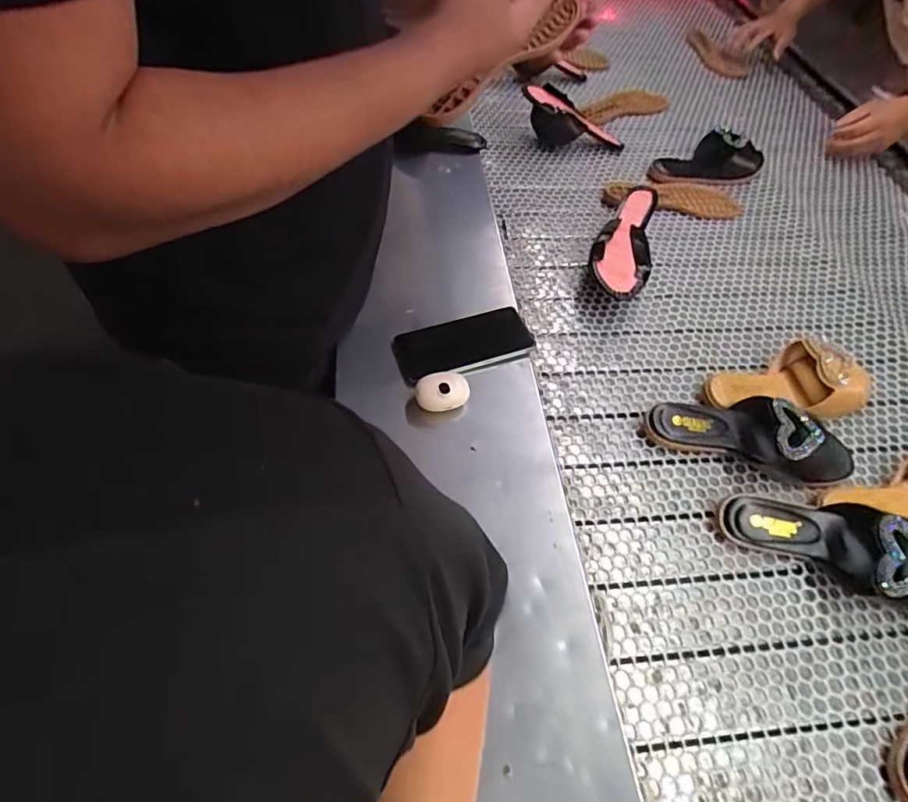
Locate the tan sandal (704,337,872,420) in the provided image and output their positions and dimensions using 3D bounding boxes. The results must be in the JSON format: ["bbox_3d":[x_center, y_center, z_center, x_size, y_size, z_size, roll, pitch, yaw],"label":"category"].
[{"bbox_3d":[0.427,-0.029,0.614,0.230,0.066,0.092,-11,57,-10],"label":"tan sandal"}]

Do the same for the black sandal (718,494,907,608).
[{"bbox_3d":[0.382,0.140,0.495,0.210,0.074,0.087,15,56,22],"label":"black sandal"}]

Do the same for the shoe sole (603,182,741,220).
[{"bbox_3d":[0.368,-0.349,0.852,0.230,0.013,0.082,5,56,1],"label":"shoe sole"}]

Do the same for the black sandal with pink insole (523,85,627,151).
[{"bbox_3d":[0.210,-0.503,0.919,0.204,0.066,0.083,12,54,-20],"label":"black sandal with pink insole"}]

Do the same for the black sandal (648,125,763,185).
[{"bbox_3d":[0.461,-0.434,0.884,0.233,0.060,0.086,-5,57,-6],"label":"black sandal"}]

